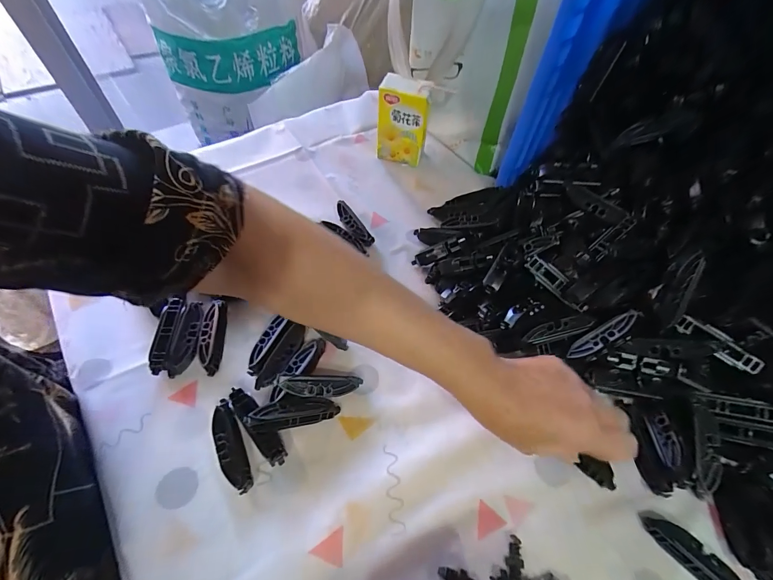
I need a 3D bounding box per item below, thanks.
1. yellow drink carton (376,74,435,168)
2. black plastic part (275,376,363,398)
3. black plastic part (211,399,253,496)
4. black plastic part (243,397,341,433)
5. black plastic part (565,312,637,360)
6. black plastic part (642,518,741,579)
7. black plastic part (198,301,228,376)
[{"bbox_3d":[0.024,-0.238,0.520,0.070,0.108,0.044,17,58,9],"label":"yellow drink carton"},{"bbox_3d":[-0.062,0.091,0.343,0.080,0.014,0.018,6,55,-23],"label":"black plastic part"},{"bbox_3d":[-0.137,0.136,0.321,0.022,0.017,0.080,-20,60,-15],"label":"black plastic part"},{"bbox_3d":[-0.084,0.110,0.331,0.082,0.020,0.025,1,53,-30],"label":"black plastic part"},{"bbox_3d":[0.208,0.045,0.353,0.071,0.004,0.017,-39,60,16],"label":"black plastic part"},{"bbox_3d":[0.251,0.216,0.292,0.021,0.012,0.084,-38,66,-24],"label":"black plastic part"},{"bbox_3d":[-0.181,0.049,0.378,0.021,0.021,0.081,-5,57,-6],"label":"black plastic part"}]

